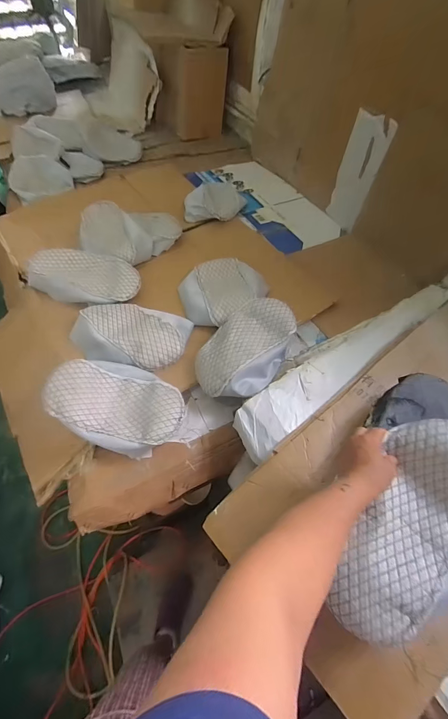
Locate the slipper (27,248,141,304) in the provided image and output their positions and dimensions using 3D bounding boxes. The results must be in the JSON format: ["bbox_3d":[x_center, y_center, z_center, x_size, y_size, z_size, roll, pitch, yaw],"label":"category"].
[{"bbox_3d":[-0.423,-0.259,0.993,0.322,0.076,0.171,5,54,1],"label":"slipper"}]

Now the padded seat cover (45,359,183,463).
[{"bbox_3d":[-0.245,0.106,0.765,0.300,0.112,0.190,20,56,12],"label":"padded seat cover"}]

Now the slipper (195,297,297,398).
[{"bbox_3d":[0.052,-0.036,0.816,0.189,0.077,0.281,27,58,16],"label":"slipper"}]

